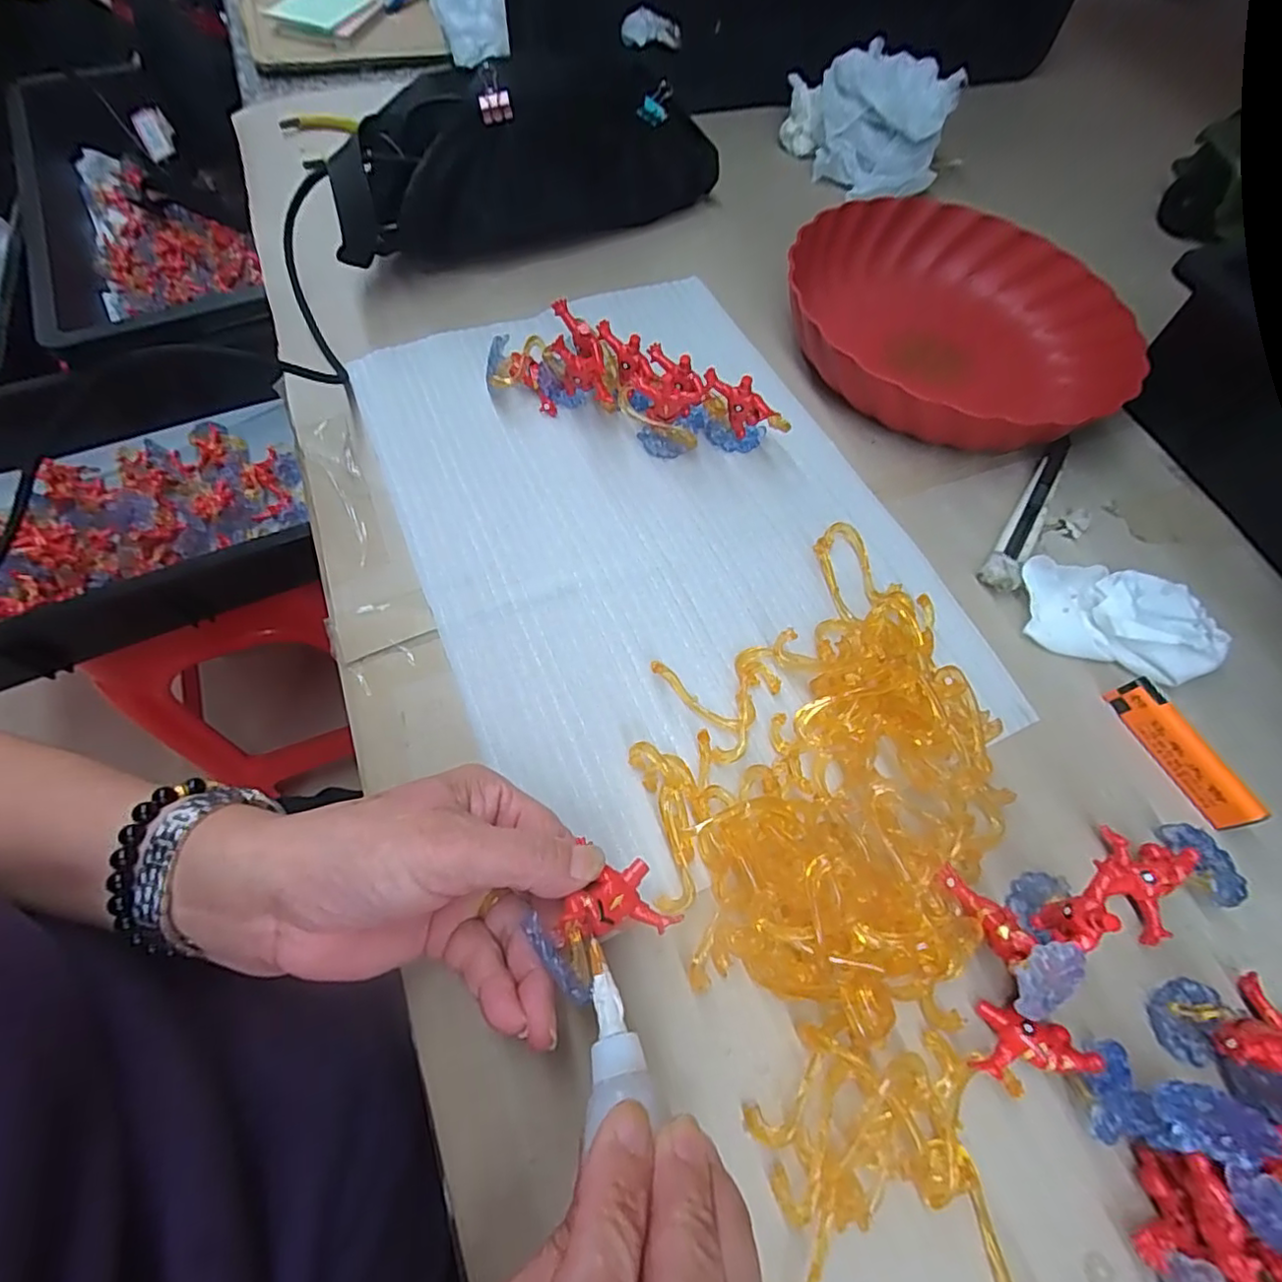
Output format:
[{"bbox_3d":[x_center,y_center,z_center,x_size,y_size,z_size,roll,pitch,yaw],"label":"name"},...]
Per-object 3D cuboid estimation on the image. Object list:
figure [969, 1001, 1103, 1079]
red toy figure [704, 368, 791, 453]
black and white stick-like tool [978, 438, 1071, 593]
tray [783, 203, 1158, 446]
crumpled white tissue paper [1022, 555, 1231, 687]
[{"bbox_3d":[0.159,0.168,0.244,0.044,0.019,0.025,14,64,4],"label":"figure"},{"bbox_3d":[0.065,-0.145,0.379,0.053,0.048,0.021,9,63,1],"label":"red toy figure"},{"bbox_3d":[0.248,-0.082,0.377,0.020,0.013,0.142,33,66,13],"label":"black and white stick-like tool"},{"bbox_3d":[0.222,-0.230,0.427,0.243,0.044,0.234,-26,68,-15],"label":"tray"},{"bbox_3d":[0.275,-0.012,0.341,0.107,0.027,0.066,6,63,0],"label":"crumpled white tissue paper"}]

